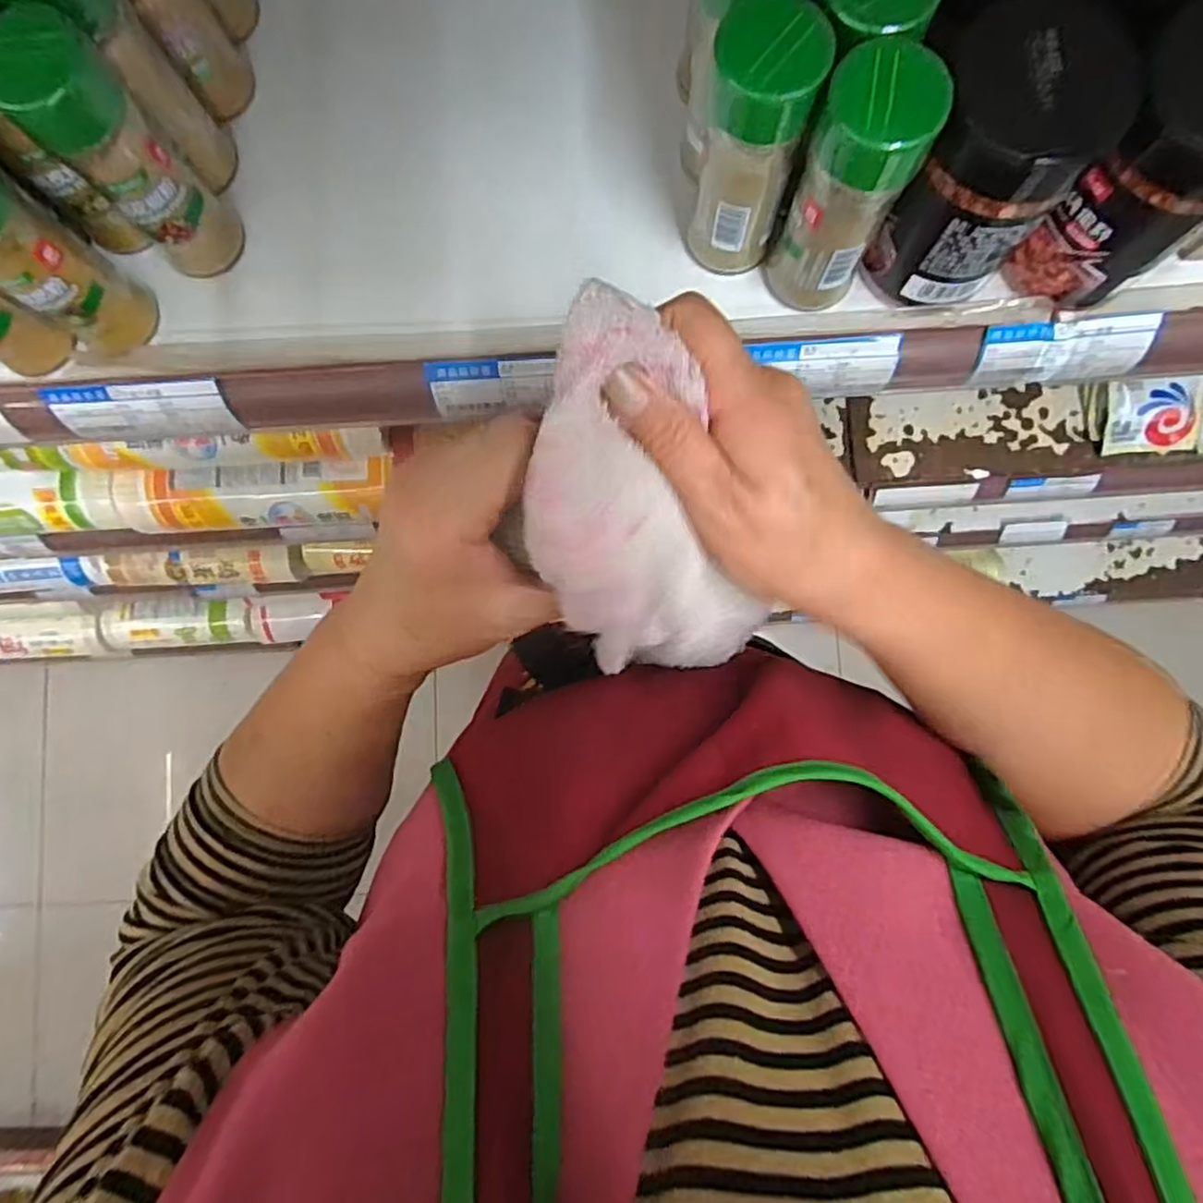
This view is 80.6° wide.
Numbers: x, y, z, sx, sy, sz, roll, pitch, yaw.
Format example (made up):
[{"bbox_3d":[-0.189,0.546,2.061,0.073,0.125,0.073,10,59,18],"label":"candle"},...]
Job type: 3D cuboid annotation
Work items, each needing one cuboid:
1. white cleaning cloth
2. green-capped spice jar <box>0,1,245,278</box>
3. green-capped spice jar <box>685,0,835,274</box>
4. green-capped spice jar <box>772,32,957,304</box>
[{"bbox_3d":[0.012,-0.032,0.261,0.072,0.082,0.123,-25,85,0],"label":"white cleaning cloth"},{"bbox_3d":[-0.203,-0.190,0.306,0.039,0.105,0.043,-44,85,-2],"label":"green-capped spice jar"},{"bbox_3d":[0.061,-0.183,0.290,0.038,0.104,0.040,0,85,2],"label":"green-capped spice jar"},{"bbox_3d":[0.098,-0.162,0.287,0.039,0.105,0.038,0,85,2],"label":"green-capped spice jar"}]

